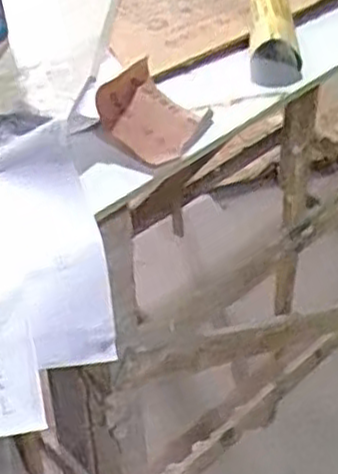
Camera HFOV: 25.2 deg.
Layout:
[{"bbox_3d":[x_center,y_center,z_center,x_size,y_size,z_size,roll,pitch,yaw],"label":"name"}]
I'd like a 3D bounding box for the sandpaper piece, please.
[{"bbox_3d":[-0.015,-0.133,0.808,0.105,0.062,0.113,0,39,0],"label":"sandpaper piece"}]

